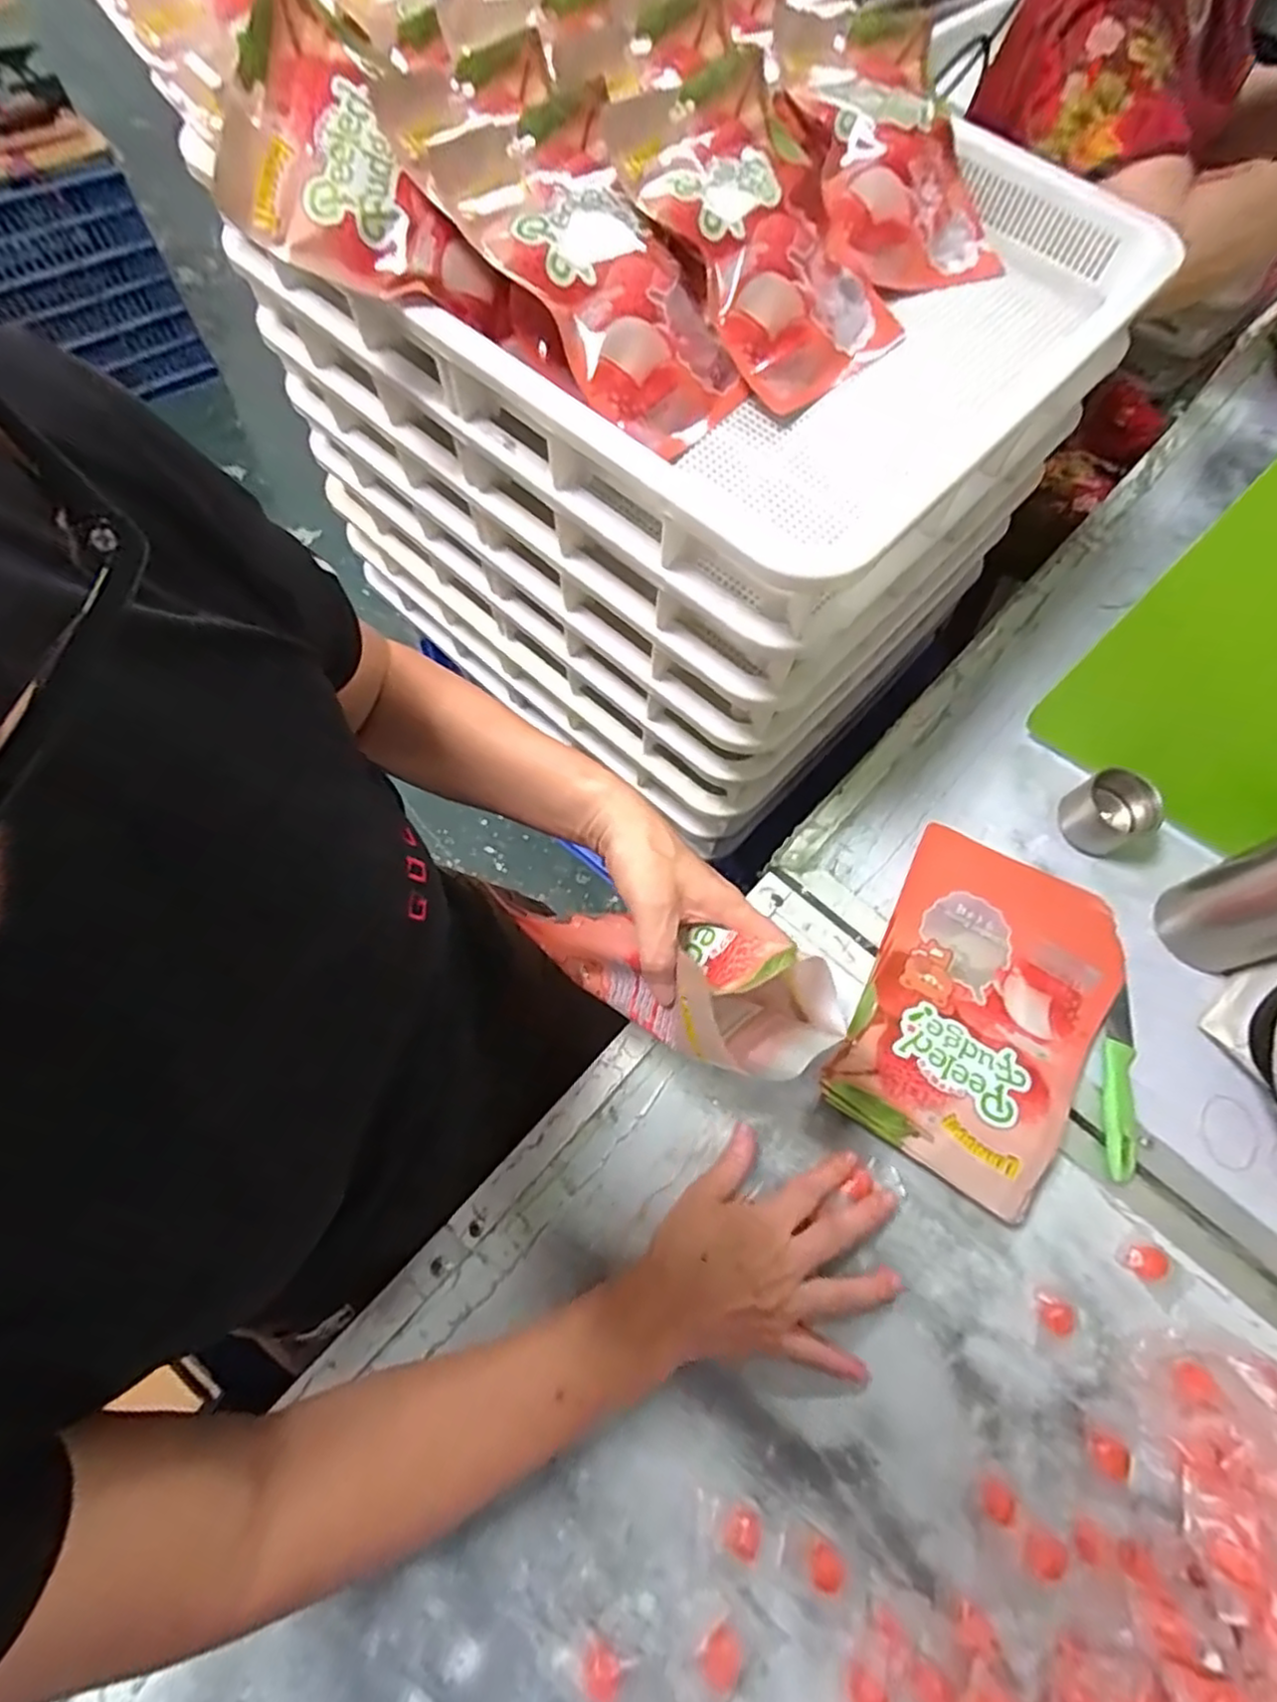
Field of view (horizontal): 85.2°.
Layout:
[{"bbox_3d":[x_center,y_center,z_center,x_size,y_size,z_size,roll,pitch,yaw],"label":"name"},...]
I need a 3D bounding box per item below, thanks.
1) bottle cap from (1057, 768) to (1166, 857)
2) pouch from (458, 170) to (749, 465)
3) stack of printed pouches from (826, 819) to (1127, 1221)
[{"bbox_3d":[0.402,-0.033,0.595,0.055,0.051,0.061,-26,70,-14],"label":"bottle cap"},{"bbox_3d":[-0.013,-0.358,0.461,0.109,0.025,0.183,-46,106,-18],"label":"pouch"},{"bbox_3d":[0.267,0.115,0.536,0.171,0.034,0.267,29,68,9],"label":"stack of printed pouches"}]

